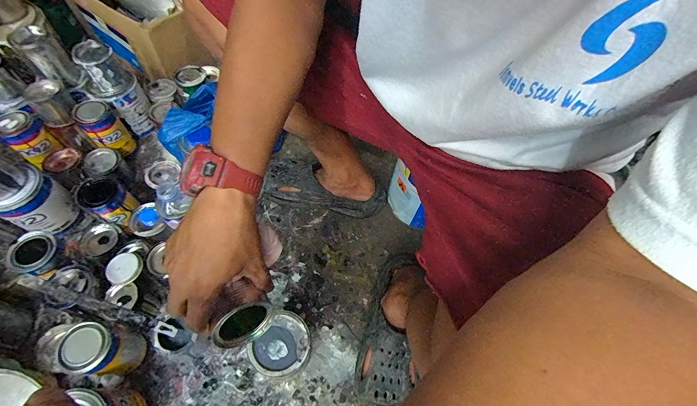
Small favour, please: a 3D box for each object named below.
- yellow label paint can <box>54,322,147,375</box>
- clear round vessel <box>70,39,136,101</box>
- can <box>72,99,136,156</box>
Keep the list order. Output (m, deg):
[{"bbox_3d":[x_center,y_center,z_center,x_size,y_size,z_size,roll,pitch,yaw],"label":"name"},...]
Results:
[{"bbox_3d":[-0.387,0.242,0.529,0.064,0.144,0.066,2,59,-3],"label":"yellow label paint can"},{"bbox_3d":[-0.541,-0.292,0.714,0.096,0.091,0.087,-32,66,-20],"label":"clear round vessel"},{"bbox_3d":[-0.550,-0.164,0.741,0.069,0.122,0.071,39,64,18],"label":"can"}]

